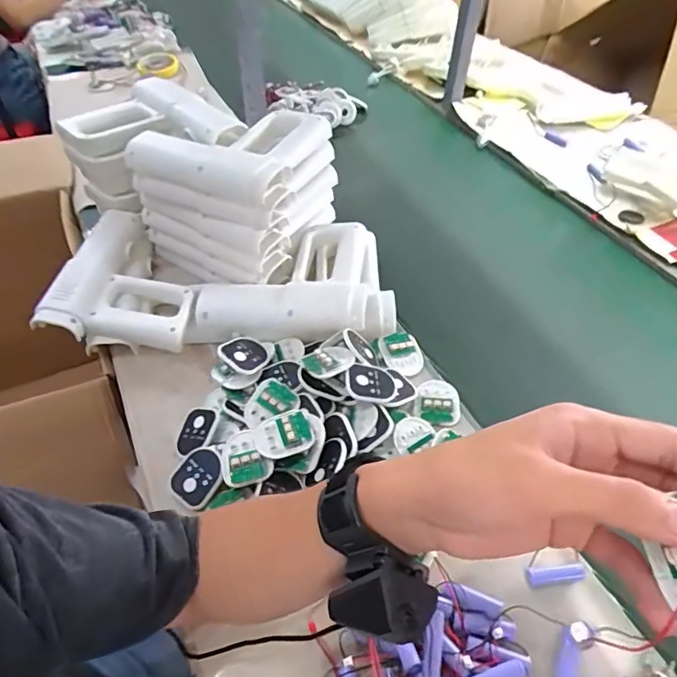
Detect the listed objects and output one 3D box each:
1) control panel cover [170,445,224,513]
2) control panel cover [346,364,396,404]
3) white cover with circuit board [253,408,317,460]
[{"bbox_3d":[-0.142,0.139,0.504,0.053,0.006,0.057,37,78,23],"label":"control panel cover"},{"bbox_3d":[0.036,0.051,0.549,0.060,0.013,0.050,7,47,-30],"label":"control panel cover"},{"bbox_3d":[-0.055,0.094,0.502,0.059,0.007,0.048,-15,51,-12],"label":"white cover with circuit board"}]

